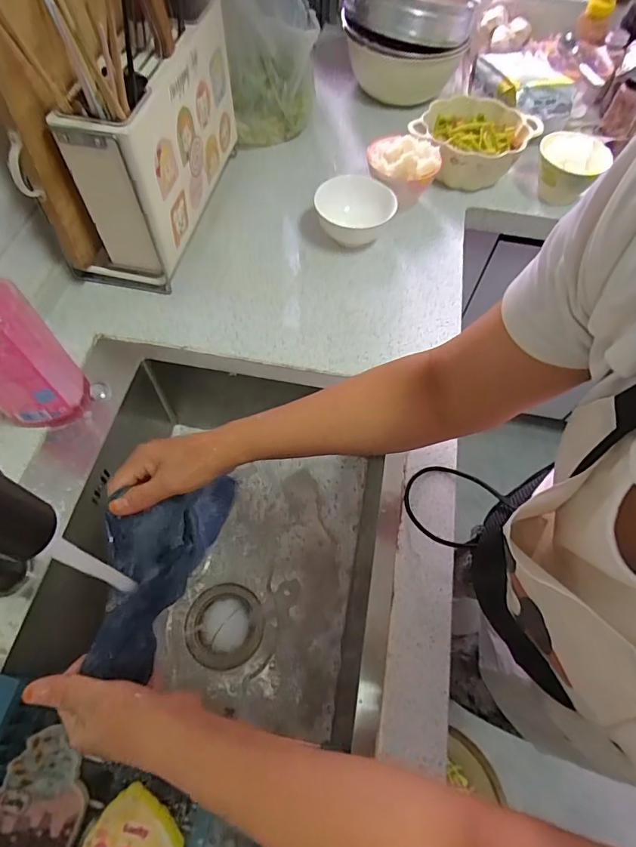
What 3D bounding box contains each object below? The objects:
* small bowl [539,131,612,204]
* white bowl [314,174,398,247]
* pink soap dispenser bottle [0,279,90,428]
[{"bbox_3d":[0.441,-0.454,0.830,0.114,0.091,0.096,3,61,0],"label":"small bowl"},{"bbox_3d":[0.058,-0.333,0.744,0.121,0.073,0.121,1,61,-1],"label":"white bowl"},{"bbox_3d":[-0.336,-0.087,0.484,0.093,0.268,0.066,-28,65,-16],"label":"pink soap dispenser bottle"}]

